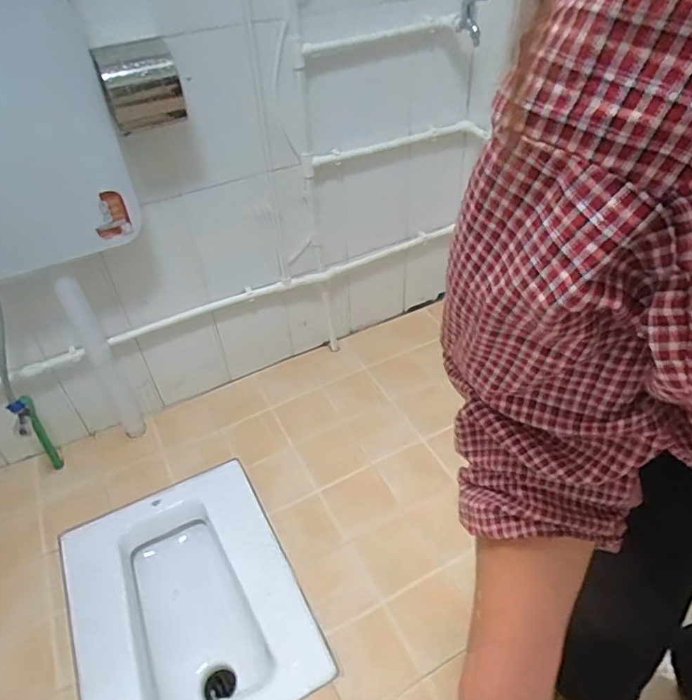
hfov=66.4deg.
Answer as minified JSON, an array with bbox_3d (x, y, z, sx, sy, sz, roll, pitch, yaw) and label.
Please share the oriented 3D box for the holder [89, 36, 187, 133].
[{"bbox_3d":[-0.372,-0.483,0.959,0.130,0.134,0.090,-17,37,-16],"label":"holder"}]

